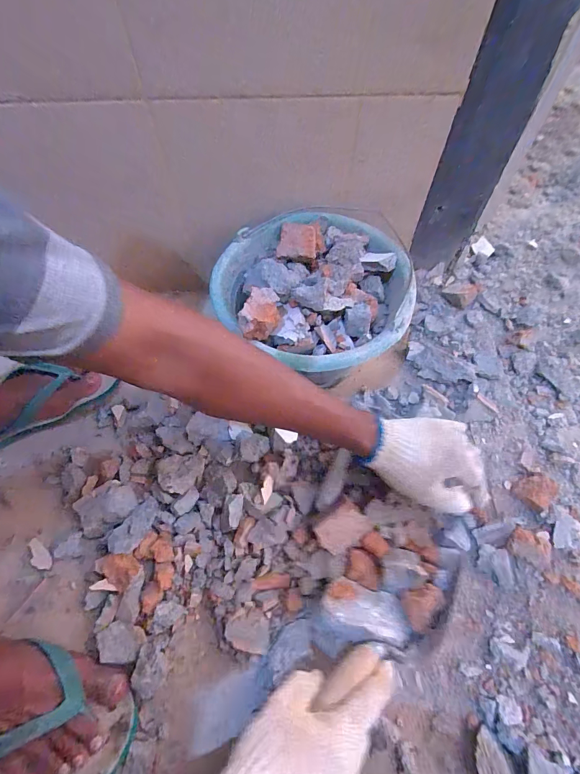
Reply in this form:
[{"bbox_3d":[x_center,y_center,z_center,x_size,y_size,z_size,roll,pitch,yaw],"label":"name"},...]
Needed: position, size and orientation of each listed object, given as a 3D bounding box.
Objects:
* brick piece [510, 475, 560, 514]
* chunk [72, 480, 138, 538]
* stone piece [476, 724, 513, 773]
[{"bbox_3d":[0.319,0.135,0.465,0.039,0.035,0.041,-1,61,1],"label":"brick piece"},{"bbox_3d":[-0.241,0.160,0.468,0.073,0.031,0.051,-27,64,-12],"label":"chunk"},{"bbox_3d":[0.199,0.370,0.344,0.033,0.006,0.057,0,45,-24],"label":"stone piece"}]

